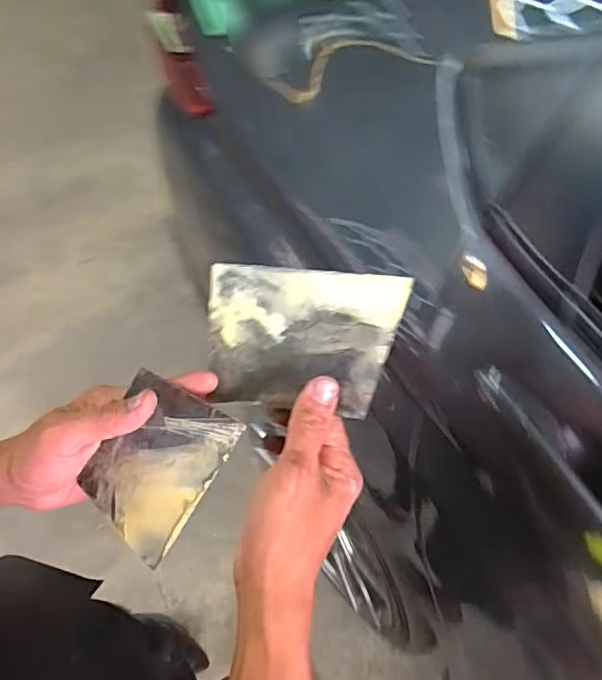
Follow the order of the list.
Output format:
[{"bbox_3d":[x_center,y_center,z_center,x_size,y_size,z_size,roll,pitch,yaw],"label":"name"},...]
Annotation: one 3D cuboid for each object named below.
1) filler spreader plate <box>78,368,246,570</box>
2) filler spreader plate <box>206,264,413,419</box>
[{"bbox_3d":[-0.100,0.086,0.384,0.081,0.004,0.115,33,101,15],"label":"filler spreader plate"},{"bbox_3d":[-0.003,-0.001,0.392,0.137,0.004,0.099,5,79,16],"label":"filler spreader plate"}]

